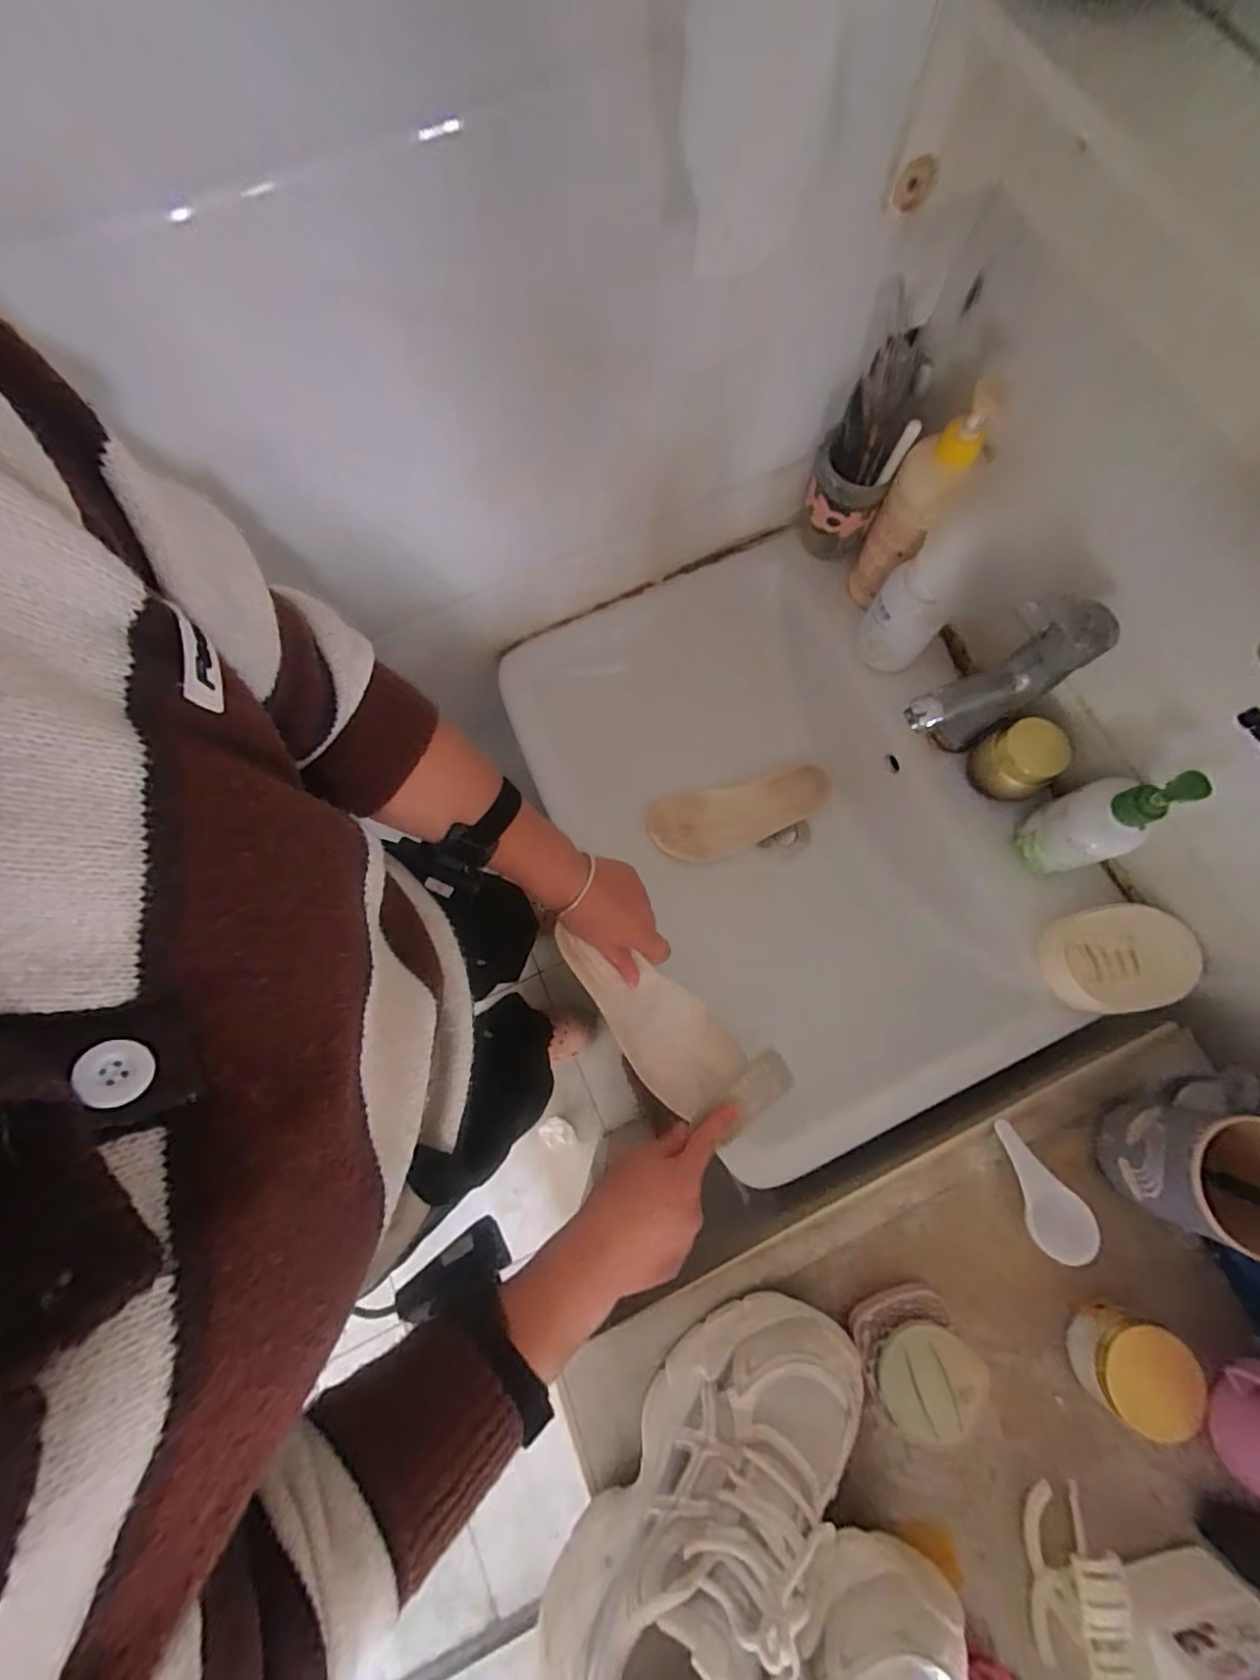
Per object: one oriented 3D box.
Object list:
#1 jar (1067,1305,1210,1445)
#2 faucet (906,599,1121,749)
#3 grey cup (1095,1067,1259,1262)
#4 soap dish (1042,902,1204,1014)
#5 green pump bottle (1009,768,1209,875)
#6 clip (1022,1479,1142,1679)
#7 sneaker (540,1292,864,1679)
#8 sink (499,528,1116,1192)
[{"bbox_3d":[0.363,0.380,0.430,0.063,0.045,0.065,0,76,1],"label":"jar"},{"bbox_3d":[0.292,-0.119,0.511,0.126,0.173,0.046,-23,76,-5],"label":"faucet"},{"bbox_3d":[0.415,0.228,0.440,0.082,0.104,0.111,13,76,4],"label":"grey cup"},{"bbox_3d":[0.429,0.104,0.527,0.116,0.037,0.091,-7,76,-1],"label":"soap dish"},{"bbox_3d":[0.392,-0.019,0.494,0.057,0.148,0.069,-14,76,-3],"label":"green pump bottle"},{"bbox_3d":[0.299,0.514,0.393,0.040,0.048,0.115,-1,76,1],"label":"clip"},{"bbox_3d":[0.056,0.433,0.377,0.109,0.123,0.260,37,79,9],"label":"sneaker"},{"bbox_3d":[0.150,-0.003,0.655,0.433,0.180,0.581,-25,77,-6],"label":"sink"}]

